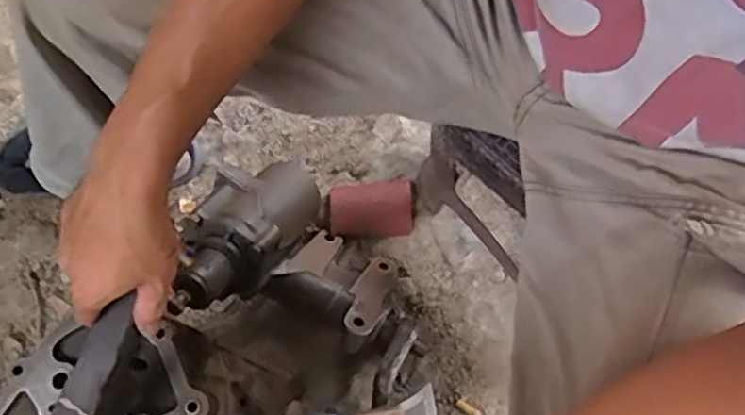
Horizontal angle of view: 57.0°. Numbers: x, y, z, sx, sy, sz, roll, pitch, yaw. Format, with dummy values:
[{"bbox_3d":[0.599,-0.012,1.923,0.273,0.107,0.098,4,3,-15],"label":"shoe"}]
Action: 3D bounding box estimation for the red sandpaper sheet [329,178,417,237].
[{"bbox_3d":[-0.001,-0.001,0.871,0.105,0.015,0.074,-1,72,-1],"label":"red sandpaper sheet"}]

